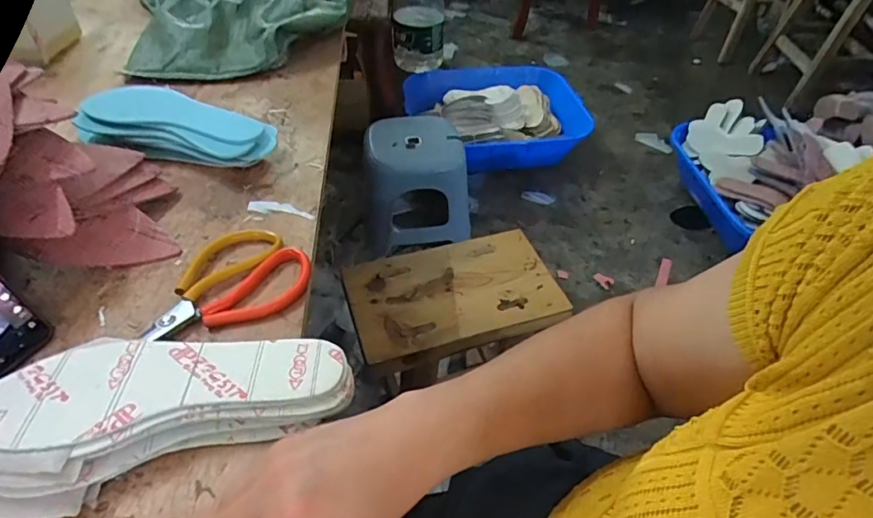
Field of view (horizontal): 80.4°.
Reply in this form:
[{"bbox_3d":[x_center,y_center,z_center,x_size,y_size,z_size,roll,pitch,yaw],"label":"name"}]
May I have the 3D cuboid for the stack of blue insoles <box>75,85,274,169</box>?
[{"bbox_3d":[-0.294,-0.152,0.600,0.228,0.044,0.095,10,46,9],"label":"stack of blue insoles"}]

